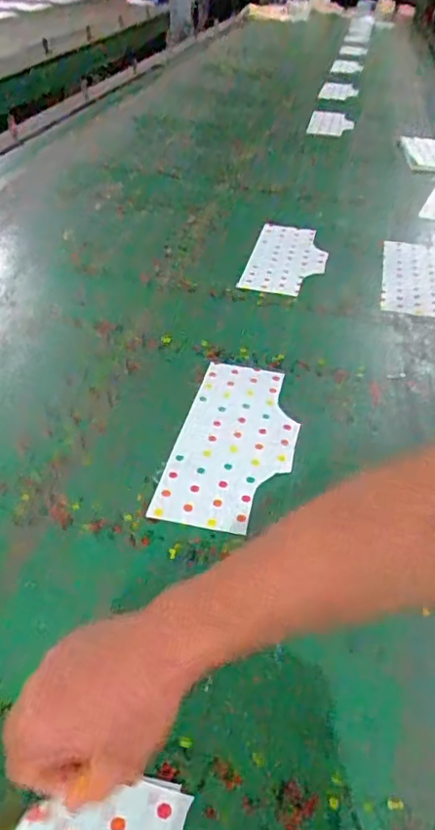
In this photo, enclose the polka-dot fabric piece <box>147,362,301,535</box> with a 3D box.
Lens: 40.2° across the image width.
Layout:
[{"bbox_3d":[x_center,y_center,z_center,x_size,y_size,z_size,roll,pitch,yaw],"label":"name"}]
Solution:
[{"bbox_3d":[0.023,0.027,0.709,0.134,0.007,0.273,9,39,8],"label":"polka-dot fabric piece"}]

